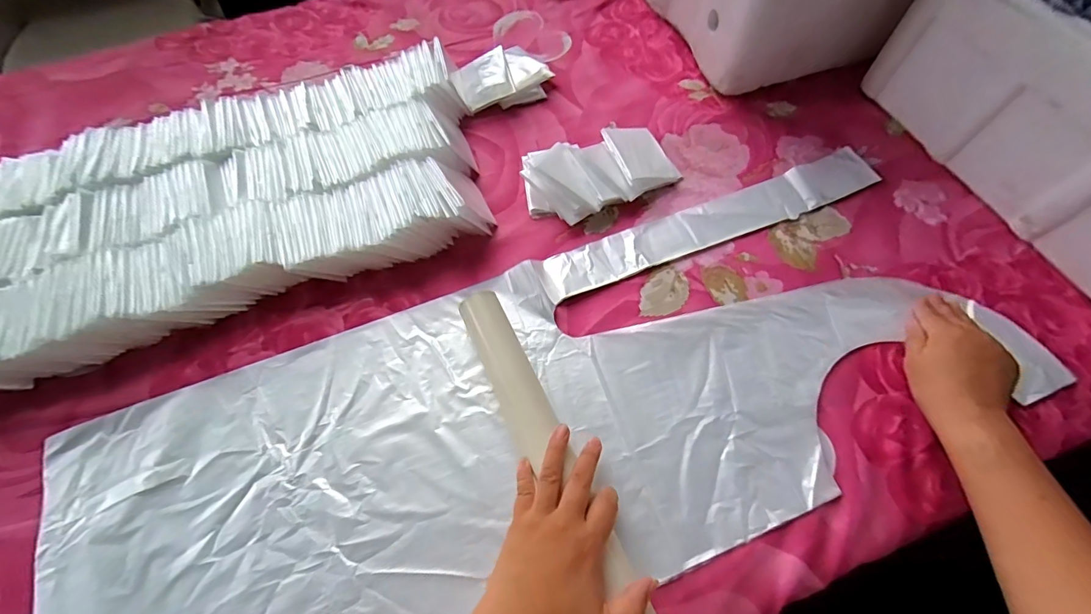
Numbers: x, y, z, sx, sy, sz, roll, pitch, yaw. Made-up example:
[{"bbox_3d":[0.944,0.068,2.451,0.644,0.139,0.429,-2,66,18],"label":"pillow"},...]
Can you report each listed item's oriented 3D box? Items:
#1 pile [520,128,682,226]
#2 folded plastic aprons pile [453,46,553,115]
[{"bbox_3d":[0.064,-0.157,0.531,0.175,0.033,0.096,-19,65,-9],"label":"pile"},{"bbox_3d":[-0.059,-0.307,0.608,0.120,0.035,0.088,-20,65,-10],"label":"folded plastic aprons pile"}]

